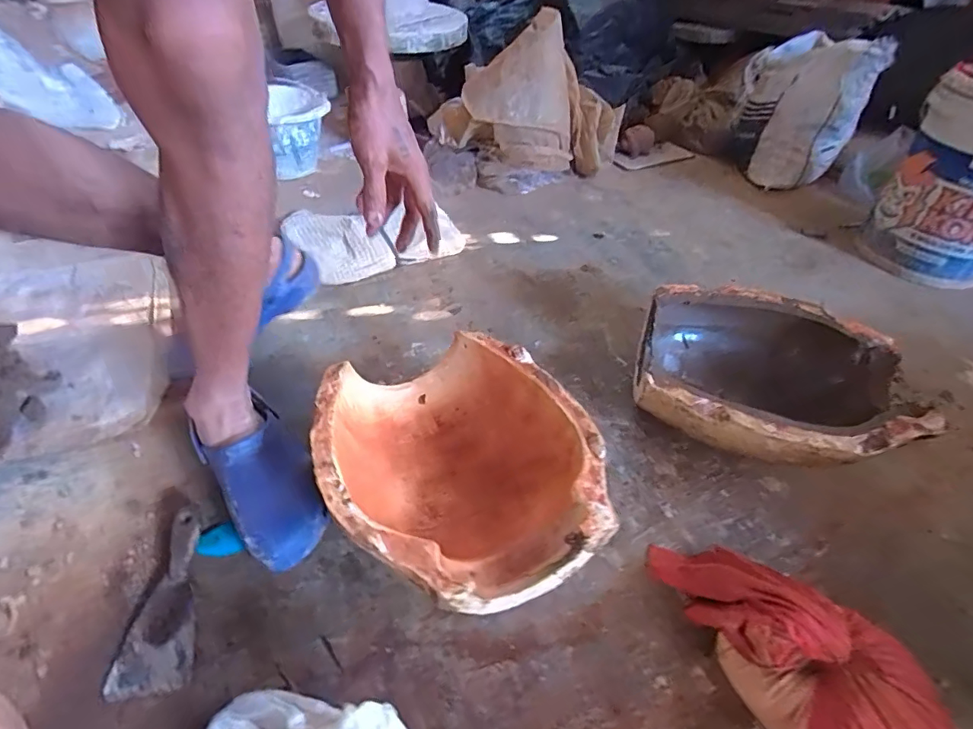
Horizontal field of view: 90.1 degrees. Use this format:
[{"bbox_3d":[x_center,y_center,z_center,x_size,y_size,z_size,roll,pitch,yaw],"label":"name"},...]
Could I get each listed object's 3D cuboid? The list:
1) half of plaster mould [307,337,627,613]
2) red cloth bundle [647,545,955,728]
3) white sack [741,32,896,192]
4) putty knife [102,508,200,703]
[{"bbox_3d":[-0.035,0.119,0.571,0.285,0.161,0.334,-19,50,-23],"label":"half of plaster mould"},{"bbox_3d":[0.297,0.269,0.483,0.137,0.112,0.273,-28,53,-29],"label":"red cloth bundle"},{"bbox_3d":[0.887,-0.723,1.384,0.302,0.344,0.364,23,47,17],"label":"white sack"},{"bbox_3d":[-0.340,0.243,0.510,0.071,0.022,0.176,-7,46,-12],"label":"putty knife"}]

